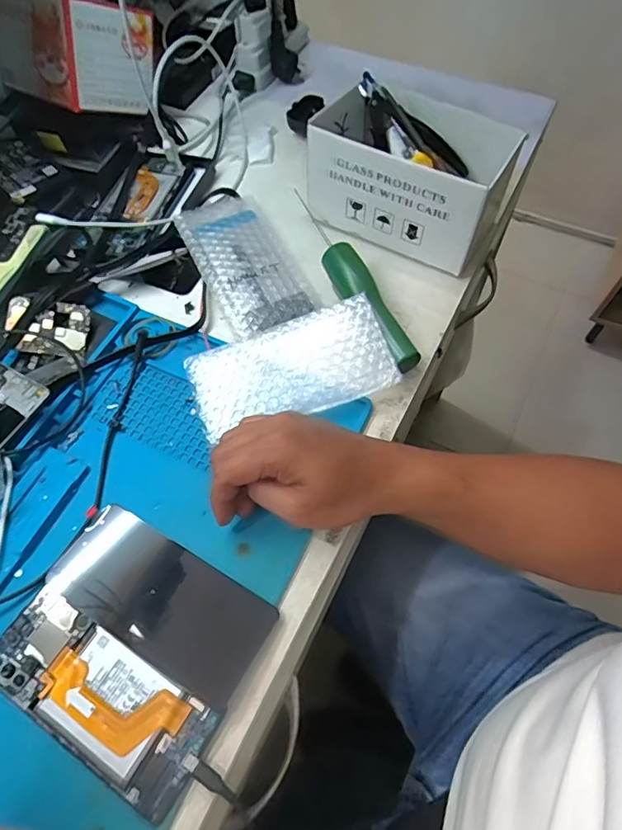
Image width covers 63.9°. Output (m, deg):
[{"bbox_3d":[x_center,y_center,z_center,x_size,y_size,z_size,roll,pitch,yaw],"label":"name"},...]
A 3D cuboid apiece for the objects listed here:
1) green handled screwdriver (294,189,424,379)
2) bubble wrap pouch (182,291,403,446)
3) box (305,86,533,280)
[{"bbox_3d":[0.038,-0.131,0.471,0.038,0.031,0.225,-23,64,-10],"label":"green handled screwdriver"},{"bbox_3d":[-0.018,-0.039,0.423,0.170,0.008,0.086,-20,73,2],"label":"bubble wrap pouch"},{"bbox_3d":[0.093,-0.238,0.486,0.182,0.094,0.115,26,66,15],"label":"box"}]

